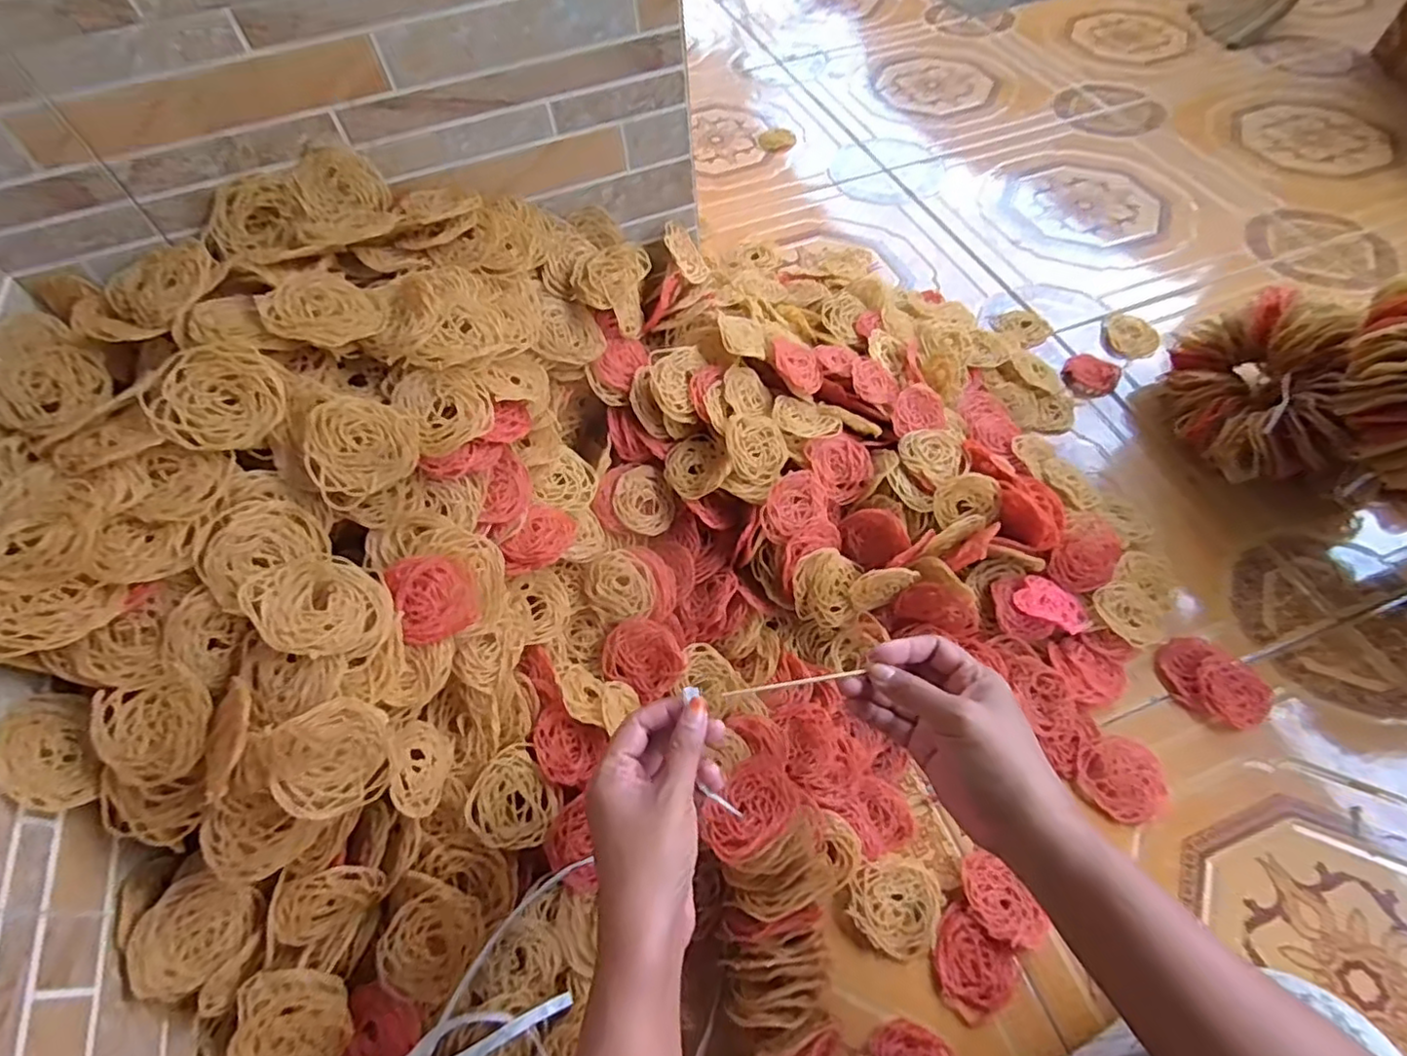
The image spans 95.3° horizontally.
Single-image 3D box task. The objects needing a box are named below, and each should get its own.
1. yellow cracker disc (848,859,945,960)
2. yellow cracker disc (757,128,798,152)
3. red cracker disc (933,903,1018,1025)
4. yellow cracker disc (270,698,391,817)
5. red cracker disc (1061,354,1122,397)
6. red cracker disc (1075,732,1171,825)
[{"bbox_3d":[0.134,0.263,0.452,0.062,0.008,0.059,-2,58,3],"label":"yellow cracker disc"},{"bbox_3d":[0.121,-0.628,1.039,0.062,0.011,0.059,-2,58,3],"label":"yellow cracker disc"},{"bbox_3d":[0.182,0.298,0.438,0.052,0.005,0.057,-2,58,3],"label":"red cracker disc"},{"bbox_3d":[-0.201,0.124,0.347,0.054,0.062,0.005,-4,11,-32],"label":"yellow cracker disc"},{"bbox_3d":[0.430,-0.169,0.714,0.056,0.010,0.069,32,65,22],"label":"red cracker disc"},{"bbox_3d":[0.319,0.191,0.489,0.058,0.005,0.060,-4,70,12],"label":"red cracker disc"}]

